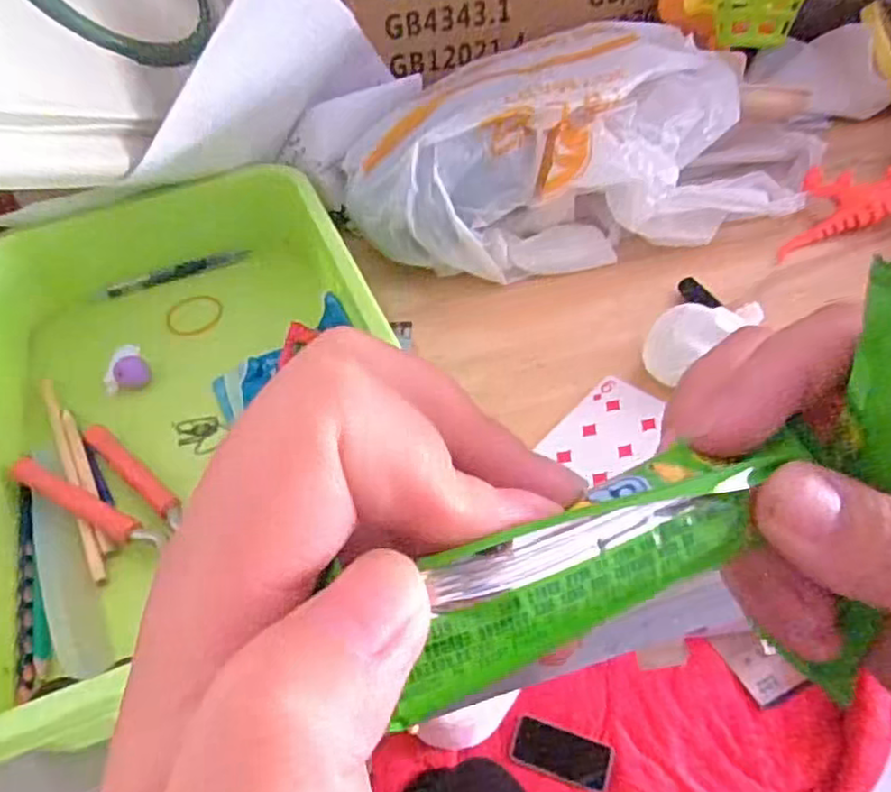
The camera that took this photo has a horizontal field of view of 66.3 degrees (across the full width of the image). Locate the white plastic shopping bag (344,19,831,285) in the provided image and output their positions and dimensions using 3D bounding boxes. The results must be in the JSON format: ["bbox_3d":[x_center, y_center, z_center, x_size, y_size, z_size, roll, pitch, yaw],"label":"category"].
[{"bbox_3d":[0.116,-0.177,0.500,0.366,0.123,0.148,-16,49,-9],"label":"white plastic shopping bag"}]

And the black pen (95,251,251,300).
[{"bbox_3d":[-0.211,-0.097,0.530,0.115,0.010,0.016,-20,50,-11],"label":"black pen"}]

